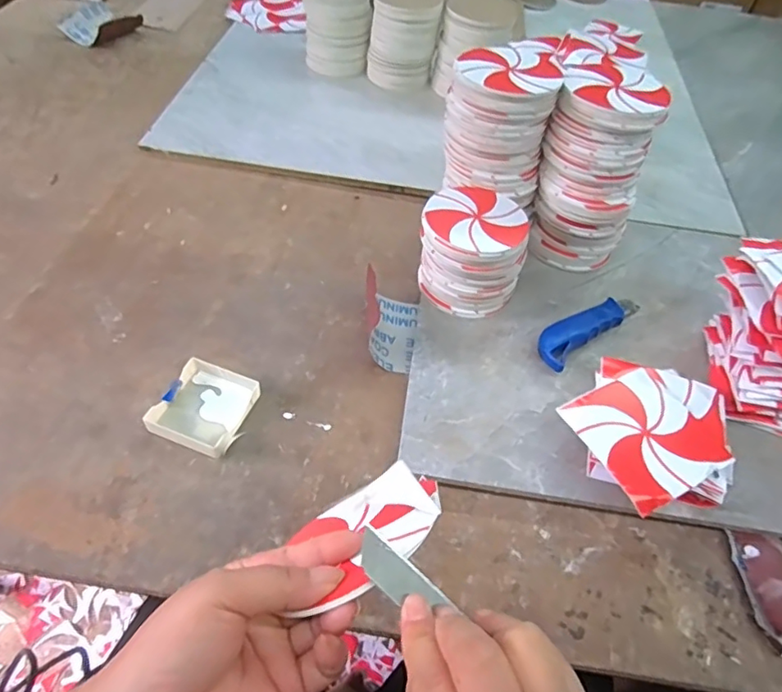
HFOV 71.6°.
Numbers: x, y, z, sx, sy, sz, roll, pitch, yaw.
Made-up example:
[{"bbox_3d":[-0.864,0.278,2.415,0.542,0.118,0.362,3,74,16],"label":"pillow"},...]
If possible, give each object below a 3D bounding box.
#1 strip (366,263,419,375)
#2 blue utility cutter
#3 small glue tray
[{"bbox_3d":[0.003,-0.029,0.538,0.054,0.063,0.097,2,52,-4],"label":"strip"},{"bbox_3d":[0.200,-0.022,0.551,0.151,0.024,0.038,-33,61,-27],"label":"blue utility cutter"},{"bbox_3d":[-0.163,0.052,0.478,0.073,0.018,0.077,18,52,9],"label":"small glue tray"}]

